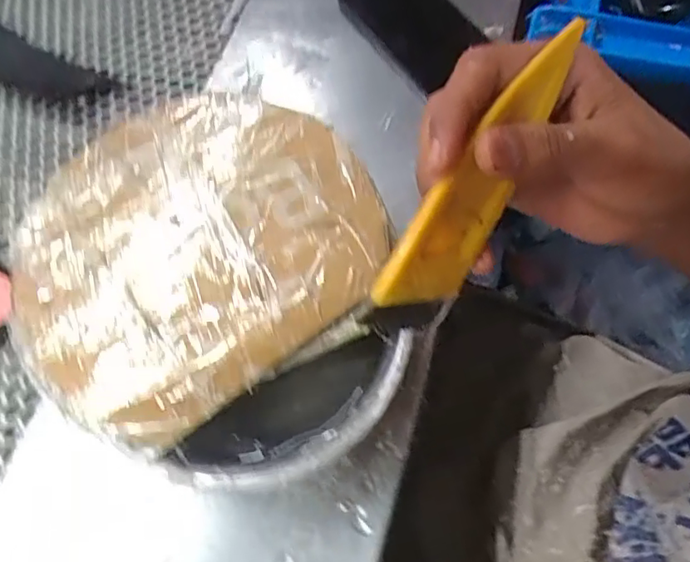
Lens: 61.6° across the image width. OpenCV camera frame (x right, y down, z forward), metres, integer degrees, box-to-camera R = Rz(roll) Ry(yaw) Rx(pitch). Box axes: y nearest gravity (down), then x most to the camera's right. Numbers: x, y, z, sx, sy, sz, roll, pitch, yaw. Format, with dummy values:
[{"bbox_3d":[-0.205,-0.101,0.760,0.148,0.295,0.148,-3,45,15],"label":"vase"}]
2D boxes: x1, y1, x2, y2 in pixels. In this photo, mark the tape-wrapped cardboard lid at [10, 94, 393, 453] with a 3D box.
[{"bbox_3d":[-0.093,-0.026,0.350,0.215,0.016,0.187,-33,67,-12],"label":"tape-wrapped cardboard lid"}]

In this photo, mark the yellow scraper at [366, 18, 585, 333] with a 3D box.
[{"bbox_3d":[0.049,-0.040,0.223,0.005,0.035,0.132,36,103,56],"label":"yellow scraper"}]

